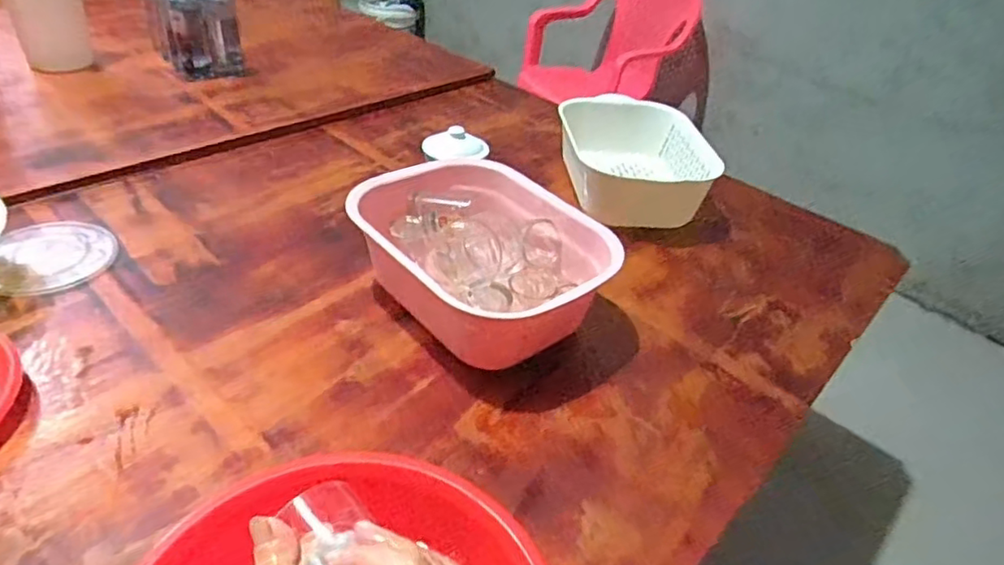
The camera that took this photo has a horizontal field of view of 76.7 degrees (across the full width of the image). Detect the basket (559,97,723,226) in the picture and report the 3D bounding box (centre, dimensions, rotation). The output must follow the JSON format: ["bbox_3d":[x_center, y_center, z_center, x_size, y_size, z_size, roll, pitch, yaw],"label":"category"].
[{"bbox_3d":[0.206,-0.185,0.994,0.218,0.104,0.258,0,38,-10],"label":"basket"}]

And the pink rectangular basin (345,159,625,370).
[{"bbox_3d":[-0.030,-0.022,0.741,0.215,0.119,0.284,-25,48,-37],"label":"pink rectangular basin"}]

